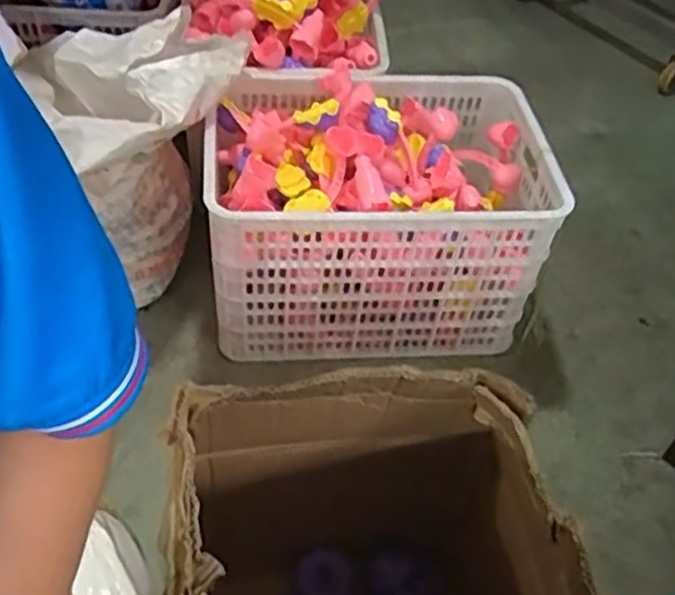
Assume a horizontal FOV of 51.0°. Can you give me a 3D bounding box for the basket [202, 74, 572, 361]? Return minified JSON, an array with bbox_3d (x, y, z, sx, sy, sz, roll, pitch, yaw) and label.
[{"bbox_3d":[0.063,-0.169,1.407,0.608,0.391,0.431,-2,48,-8],"label":"basket"}]

